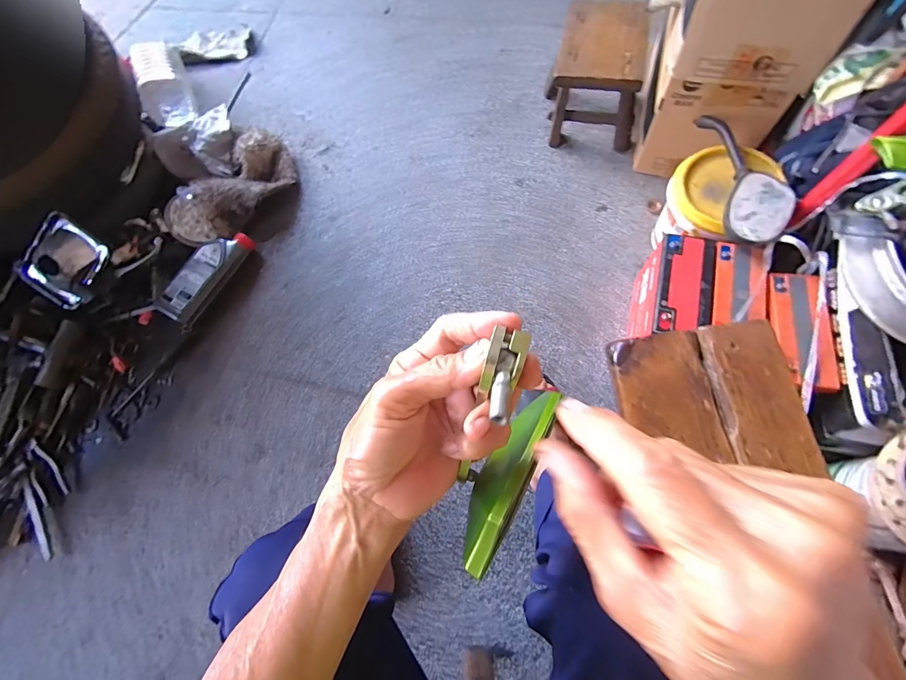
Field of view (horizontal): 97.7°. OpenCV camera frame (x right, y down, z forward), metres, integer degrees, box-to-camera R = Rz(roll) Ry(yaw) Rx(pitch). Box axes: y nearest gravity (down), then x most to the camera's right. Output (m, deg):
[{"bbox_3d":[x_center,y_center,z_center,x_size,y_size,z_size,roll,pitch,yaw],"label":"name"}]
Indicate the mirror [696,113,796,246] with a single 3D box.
[{"bbox_3d":[0.480,-0.278,0.651,0.092,0.034,0.284,-5,64,18],"label":"mirror"}]

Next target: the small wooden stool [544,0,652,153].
[{"bbox_3d":[0.315,-0.573,0.877,0.182,0.188,0.228,5,72,7],"label":"small wooden stool"}]

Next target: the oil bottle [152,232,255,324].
[{"bbox_3d":[-0.539,-0.143,0.880,0.083,0.065,0.237,31,77,15],"label":"oil bottle"}]

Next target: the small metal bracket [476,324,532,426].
[{"bbox_3d":[0.023,0.016,0.185,0.017,0.011,0.042,15,68,6],"label":"small metal bracket"}]

